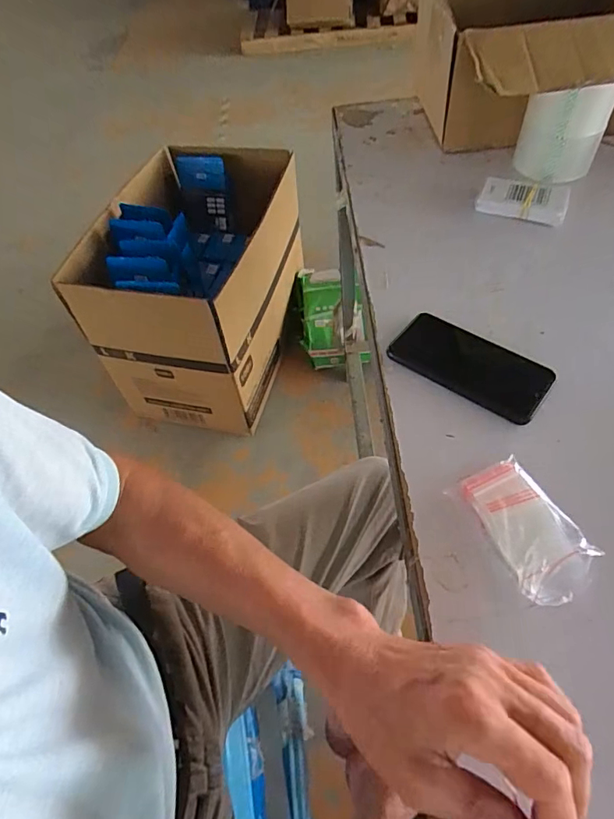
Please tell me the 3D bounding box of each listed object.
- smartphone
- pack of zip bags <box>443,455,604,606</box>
[{"bbox_3d":[0.166,-0.046,0.503,0.158,0.009,0.078,32,63,26],"label":"smartphone"},{"bbox_3d":[0.177,0.094,0.392,0.063,0.018,0.112,-24,55,-11],"label":"pack of zip bags"}]

